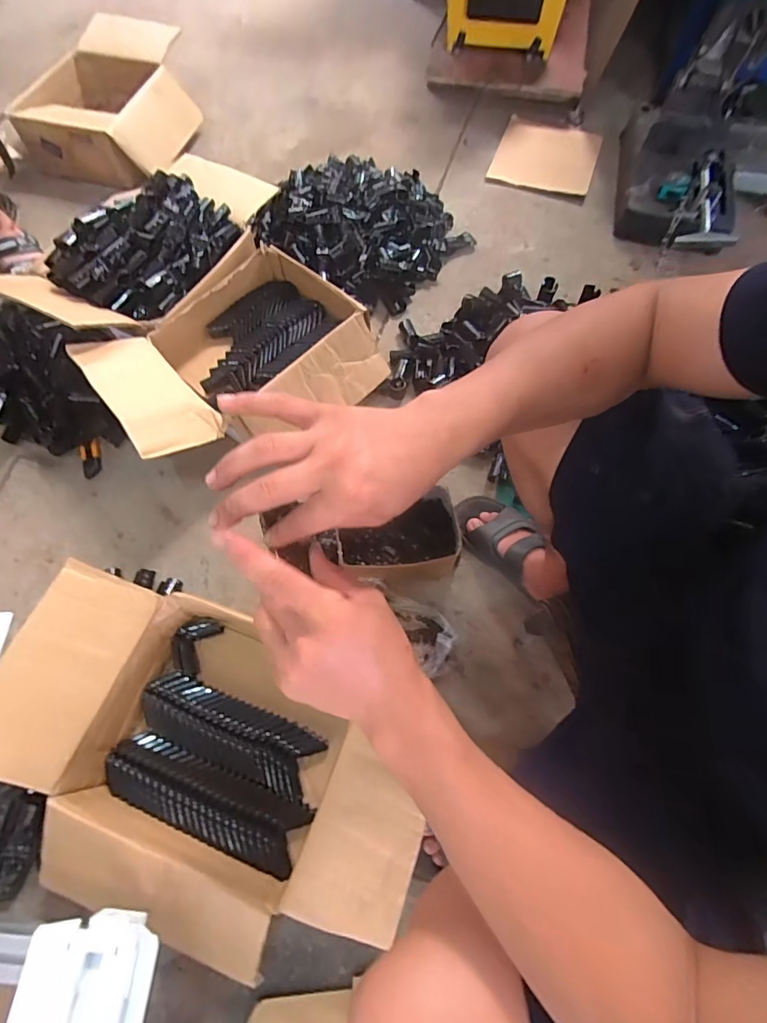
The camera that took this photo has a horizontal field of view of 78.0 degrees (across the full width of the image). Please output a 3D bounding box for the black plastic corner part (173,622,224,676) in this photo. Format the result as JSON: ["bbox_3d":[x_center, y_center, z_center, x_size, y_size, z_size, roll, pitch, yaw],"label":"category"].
[{"bbox_3d":[-0.299,0.207,0.743,0.055,0.019,0.084,24,70,10],"label":"black plastic corner part"}]

